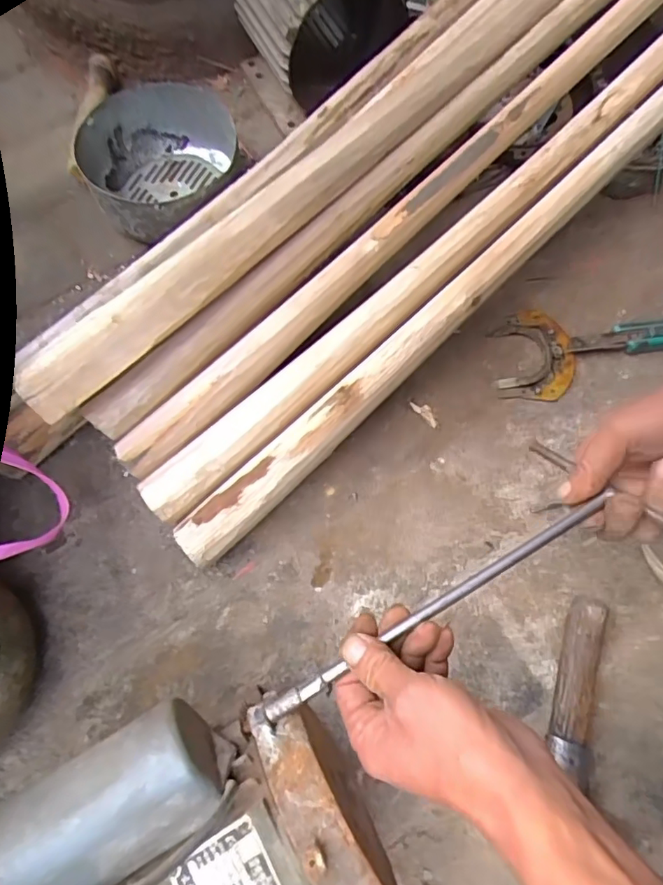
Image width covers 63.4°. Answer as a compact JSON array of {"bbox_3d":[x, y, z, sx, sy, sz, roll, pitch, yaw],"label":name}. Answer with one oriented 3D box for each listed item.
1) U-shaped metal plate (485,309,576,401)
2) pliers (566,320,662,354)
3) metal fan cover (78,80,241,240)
[{"bbox_3d":[0.215,-0.095,0.574,0.083,0.006,0.105,2,71,1],"label":"U-shaped metal plate"},{"bbox_3d":[0.344,-0.114,0.572,0.182,0.020,0.035,-5,71,-2],"label":"pliers"},{"bbox_3d":[-0.205,-0.321,0.636,0.177,0.080,0.185,3,71,1],"label":"metal fan cover"}]

